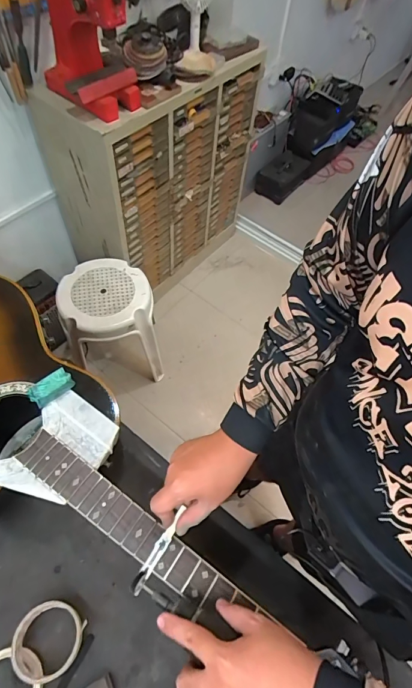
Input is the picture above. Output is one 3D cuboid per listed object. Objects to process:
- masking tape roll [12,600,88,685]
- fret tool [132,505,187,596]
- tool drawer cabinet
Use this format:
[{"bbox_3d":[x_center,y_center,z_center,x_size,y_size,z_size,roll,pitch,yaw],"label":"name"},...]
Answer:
[{"bbox_3d":[-0.212,0.402,0.485,0.097,0.035,0.084,-9,60,-10],"label":"masking tape roll"},{"bbox_3d":[-0.063,0.272,0.468,0.015,0.015,0.111,30,75,13],"label":"fret tool"},{"bbox_3d":[-0.186,-0.676,1.486,0.356,0.807,0.808,41,64,18],"label":"tool drawer cabinet"}]

